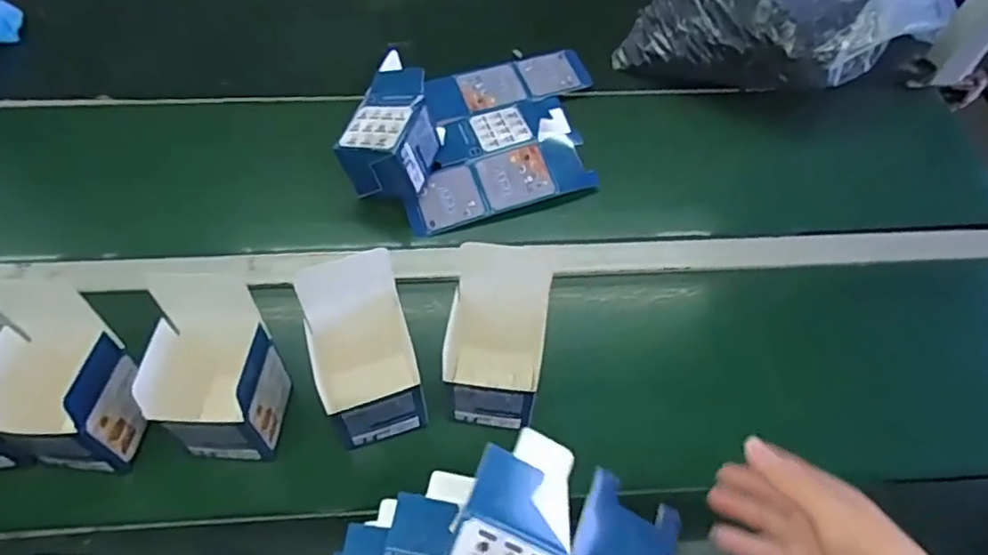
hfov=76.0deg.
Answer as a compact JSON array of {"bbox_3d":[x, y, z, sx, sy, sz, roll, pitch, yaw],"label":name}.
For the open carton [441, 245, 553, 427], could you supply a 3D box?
[{"bbox_3d":[0.004,0.040,0.653,0.099,0.071,0.211,8,57,3],"label":"open carton"}]

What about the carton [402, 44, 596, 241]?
[{"bbox_3d":[0.010,-0.181,0.795,0.260,0.022,0.229,-12,61,-6],"label":"carton"}]

